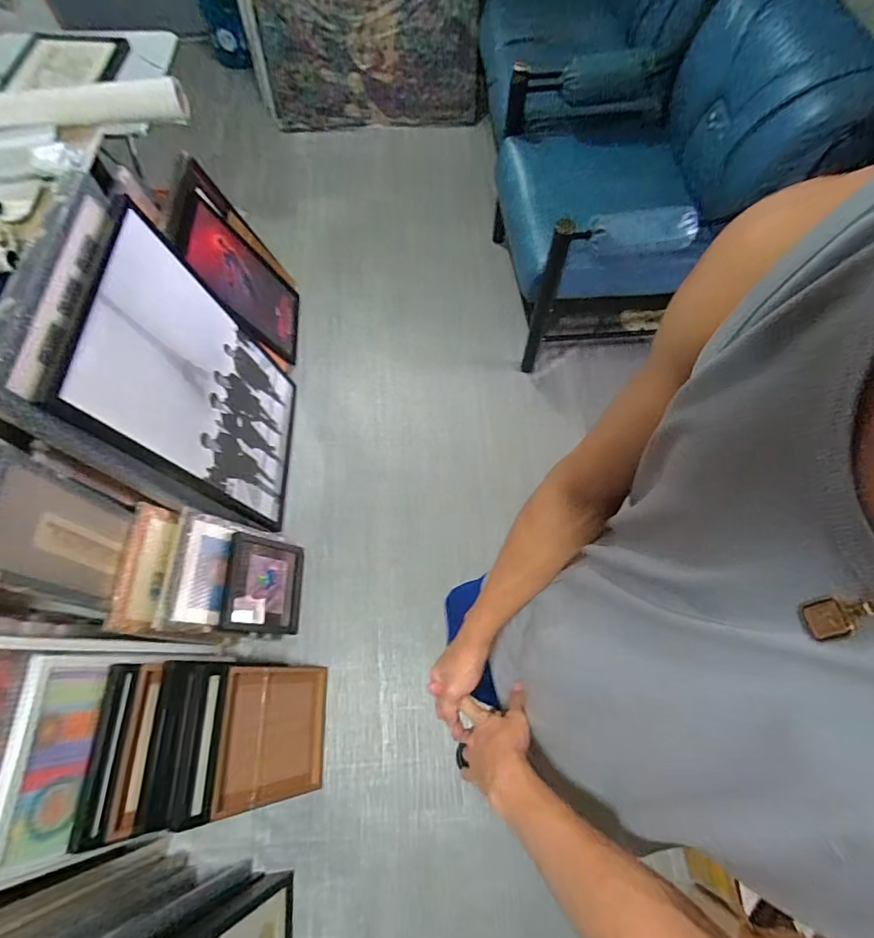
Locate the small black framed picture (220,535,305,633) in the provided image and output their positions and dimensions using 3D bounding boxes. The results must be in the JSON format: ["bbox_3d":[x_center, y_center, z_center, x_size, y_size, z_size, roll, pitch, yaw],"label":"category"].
[{"bbox_3d":[-0.473,0.317,1.299,0.020,0.226,0.253,-23,58,37],"label":"small black framed picture"}]

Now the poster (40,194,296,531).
[{"bbox_3d":[-0.601,-0.221,1.247,0.046,0.738,0.592,-9,65,15],"label":"poster"}]

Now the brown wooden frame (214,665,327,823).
[{"bbox_3d":[-0.371,0.615,1.105,0.041,0.283,0.277,-25,59,31],"label":"brown wooden frame"}]

